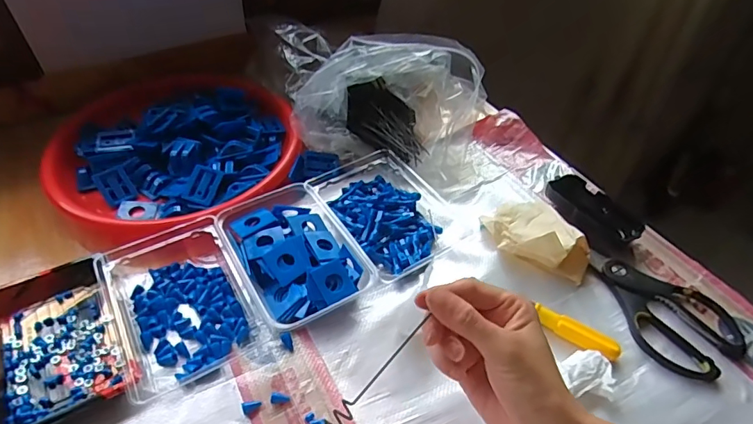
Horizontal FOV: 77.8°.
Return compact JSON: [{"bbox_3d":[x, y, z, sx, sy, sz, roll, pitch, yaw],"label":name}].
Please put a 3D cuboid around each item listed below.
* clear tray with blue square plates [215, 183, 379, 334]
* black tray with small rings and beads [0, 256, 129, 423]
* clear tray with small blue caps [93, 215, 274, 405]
[{"bbox_3d":[-0.087,0.042,0.479,0.107,0.035,0.167,-23,50,-22],"label":"clear tray with blue square plates"},{"bbox_3d":[-0.287,0.111,0.410,0.100,0.029,0.160,-23,50,-22],"label":"black tray with small rings and beads"},{"bbox_3d":[-0.189,0.078,0.444,0.119,0.030,0.169,-24,50,-23],"label":"clear tray with small blue caps"}]

